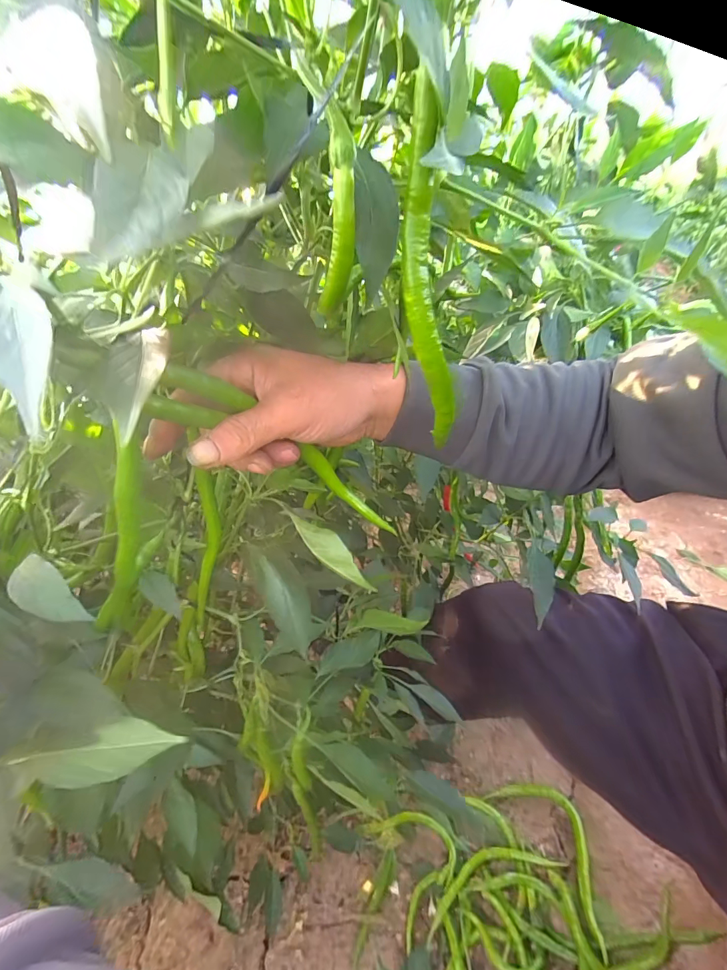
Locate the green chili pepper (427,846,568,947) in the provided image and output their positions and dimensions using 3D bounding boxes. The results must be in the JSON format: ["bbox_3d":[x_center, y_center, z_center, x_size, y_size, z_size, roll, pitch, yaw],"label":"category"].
[{"bbox_3d":[0.188,0.582,0.612,0.223,0.028,0.058,-15,33,-13],"label":"green chili pepper"}]

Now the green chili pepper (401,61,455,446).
[{"bbox_3d":[0.028,-0.081,0.174,0.017,0.131,0.020,10,36,24],"label":"green chili pepper"}]

